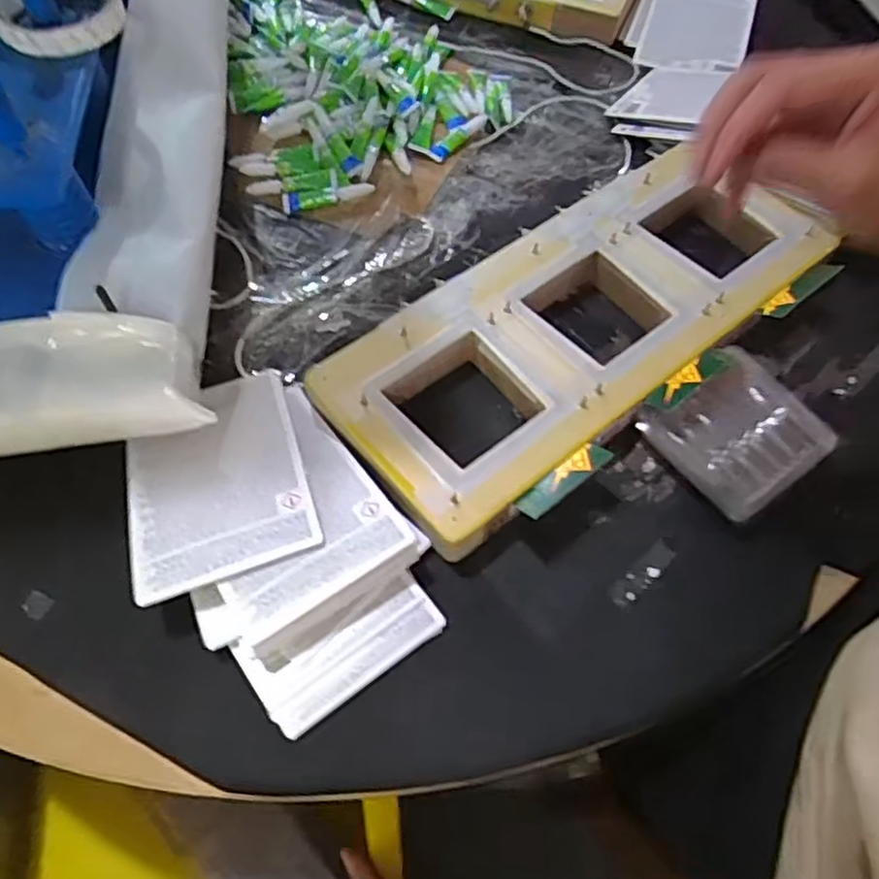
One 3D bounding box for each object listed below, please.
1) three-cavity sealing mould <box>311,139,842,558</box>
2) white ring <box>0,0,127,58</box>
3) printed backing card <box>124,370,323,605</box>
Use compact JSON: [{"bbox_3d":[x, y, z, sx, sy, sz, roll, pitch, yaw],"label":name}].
[{"bbox_3d":[0.110,-0.101,0.535,0.413,0.034,0.177,-36,66,-18],"label":"three-cavity sealing mould"},{"bbox_3d":[-0.285,-0.320,0.511,0.090,0.028,0.090,1,59,-1],"label":"white ring"},{"bbox_3d":[-0.153,0.022,0.471,0.117,0.007,0.167,-18,48,-9],"label":"printed backing card"}]

